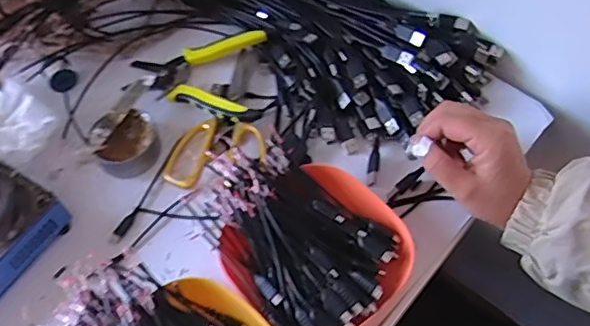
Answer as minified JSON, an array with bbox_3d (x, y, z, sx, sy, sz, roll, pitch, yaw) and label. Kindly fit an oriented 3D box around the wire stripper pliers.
[{"bbox_3d":[-0.101,-0.084,0.593,0.136,0.025,0.109,-2,59,2],"label":"wire stripper pliers"}]

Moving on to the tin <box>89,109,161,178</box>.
[{"bbox_3d":[-0.161,-0.018,0.555,0.059,0.027,0.060,-1,59,2],"label":"tin"}]

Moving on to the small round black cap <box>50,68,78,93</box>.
[{"bbox_3d":[-0.242,-0.087,0.609,0.026,0.023,0.010,-46,36,-3],"label":"small round black cap"}]

